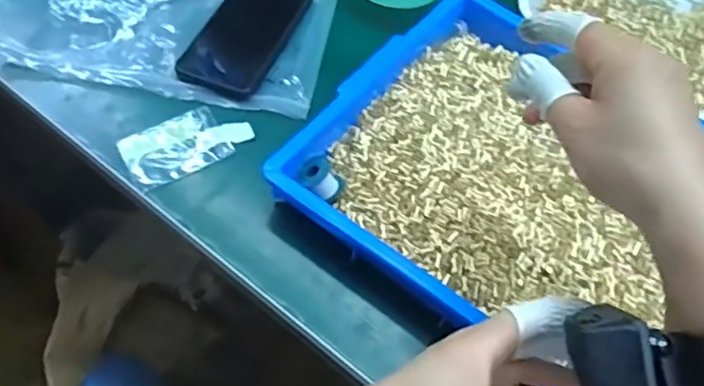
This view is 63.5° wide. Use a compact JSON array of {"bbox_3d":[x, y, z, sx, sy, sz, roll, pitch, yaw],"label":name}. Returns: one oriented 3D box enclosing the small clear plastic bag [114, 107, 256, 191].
[{"bbox_3d":[-0.139,-0.043,0.479,0.102,0.005,0.058,-29,67,-18],"label":"small clear plastic bag"}]

